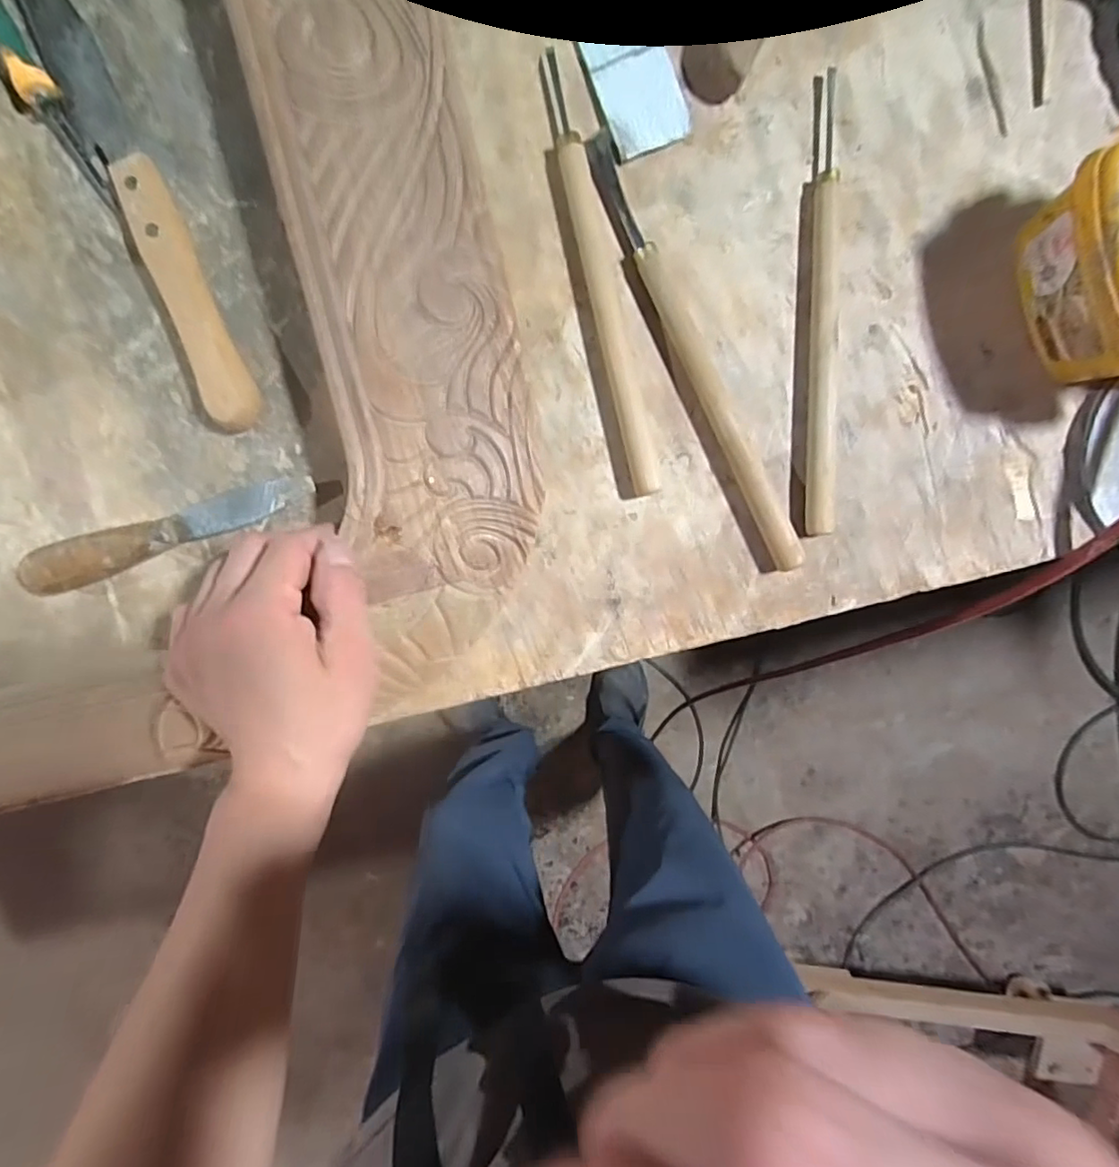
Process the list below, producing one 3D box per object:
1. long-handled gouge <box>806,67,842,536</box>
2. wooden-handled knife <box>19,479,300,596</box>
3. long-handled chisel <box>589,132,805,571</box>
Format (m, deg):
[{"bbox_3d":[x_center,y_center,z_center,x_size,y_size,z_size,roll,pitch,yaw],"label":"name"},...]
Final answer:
[{"bbox_3d":[0.144,-0.148,0.314,0.015,0.018,0.238,-1,96,1],"label":"long-handled gouge"},{"bbox_3d":[-0.225,-0.027,0.327,0.154,0.022,0.023,-19,95,3],"label":"wooden-handled knife"},{"bbox_3d":[0.075,-0.122,0.315,0.017,0.017,0.248,-26,95,4],"label":"long-handled chisel"}]

